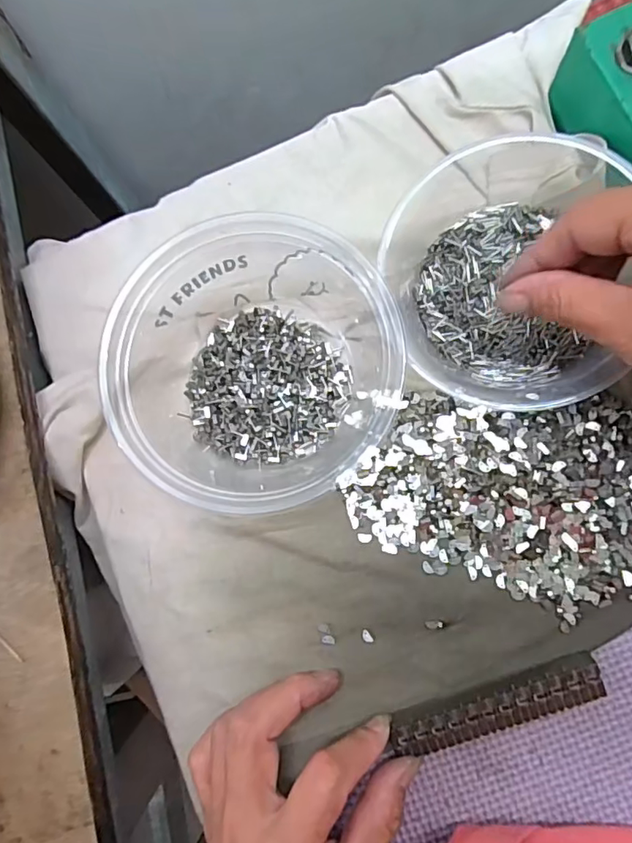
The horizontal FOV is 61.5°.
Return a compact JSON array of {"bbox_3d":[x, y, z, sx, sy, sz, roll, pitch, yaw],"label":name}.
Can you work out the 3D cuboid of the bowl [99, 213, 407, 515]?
[{"bbox_3d":[-0.029,-0.033,0.269,0.134,0.066,0.149,-7,84,6],"label":"bowl"}]

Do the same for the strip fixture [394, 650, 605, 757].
[{"bbox_3d":[0.081,0.128,0.241,0.095,0.011,0.023,-20,83,2],"label":"strip fixture"}]

